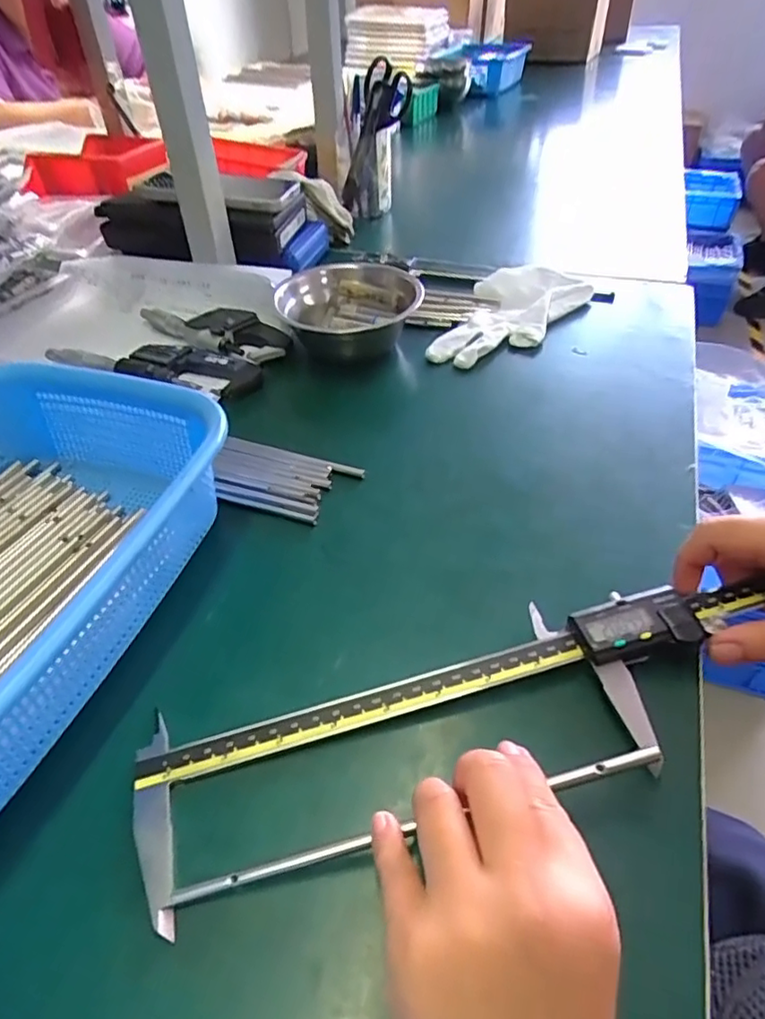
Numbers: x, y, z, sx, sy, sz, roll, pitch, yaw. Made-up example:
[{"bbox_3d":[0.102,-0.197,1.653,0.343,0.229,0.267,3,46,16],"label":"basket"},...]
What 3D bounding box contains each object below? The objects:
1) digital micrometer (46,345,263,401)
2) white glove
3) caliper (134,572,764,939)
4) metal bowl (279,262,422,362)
[{"bbox_3d":[-0.193,-0.119,0.500,0.182,0.024,0.050,12,48,9],"label":"digital micrometer"},{"bbox_3d":[0.119,-0.178,0.540,0.098,0.033,0.158,19,48,21],"label":"white glove"},{"bbox_3d":[0.050,0.094,0.273,0.321,0.014,0.078,-16,49,-8],"label":"caliper"},{"bbox_3d":[-0.026,-0.177,0.531,0.115,0.048,0.115,-1,44,1],"label":"metal bowl"}]

